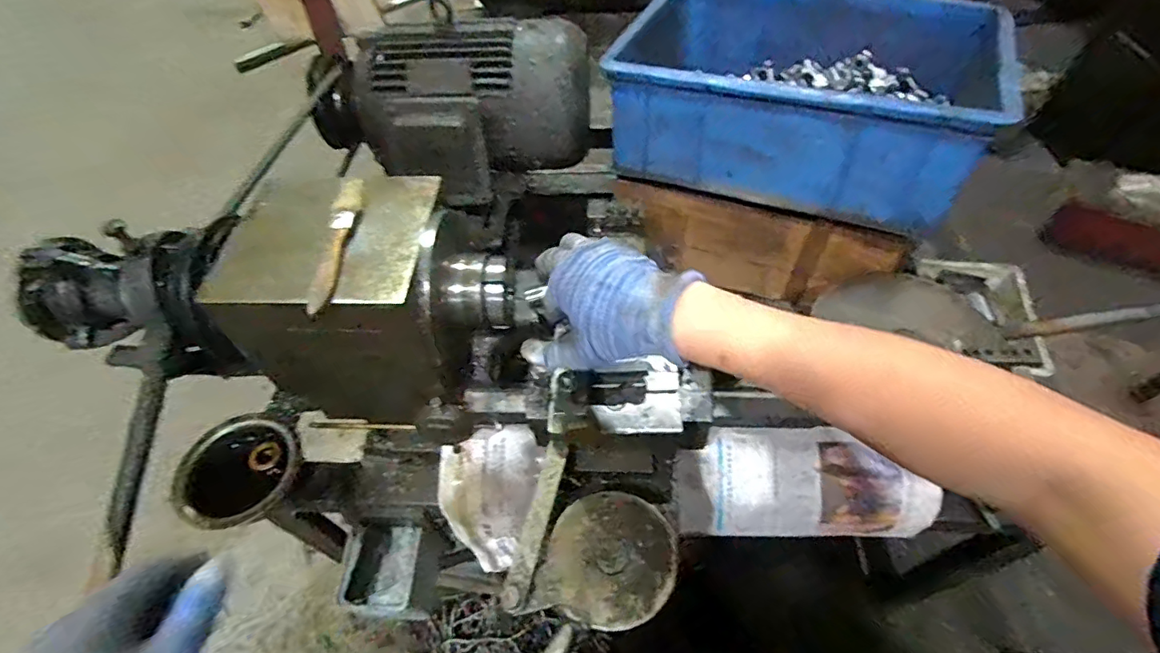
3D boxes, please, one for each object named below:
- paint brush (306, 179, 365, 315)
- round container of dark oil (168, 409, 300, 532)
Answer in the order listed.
[{"bbox_3d":[-0.207,-0.071,0.453,0.023,0.012,0.144,-1,53,3],"label":"paint brush"},{"bbox_3d":[-0.383,0.168,0.618,0.131,0.047,0.126,-2,53,2],"label":"round container of dark oil"}]

